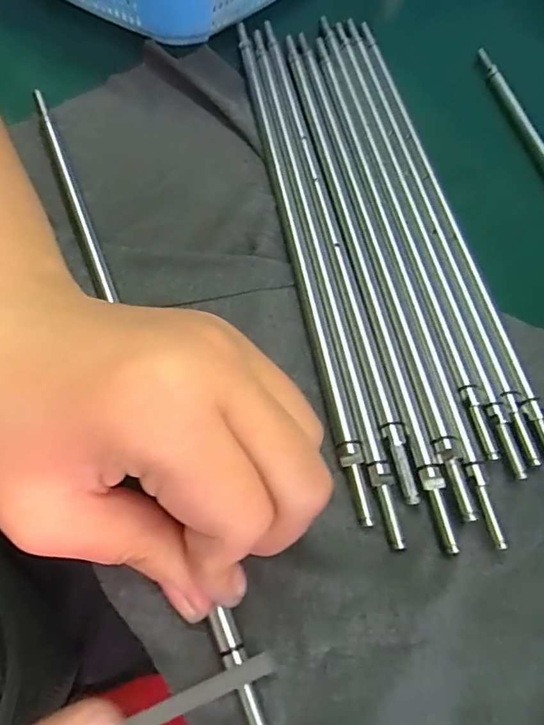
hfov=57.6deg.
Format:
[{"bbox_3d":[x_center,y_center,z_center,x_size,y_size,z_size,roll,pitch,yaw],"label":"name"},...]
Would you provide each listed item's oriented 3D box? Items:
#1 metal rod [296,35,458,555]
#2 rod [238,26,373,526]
[{"bbox_3d":[0.036,-0.061,0.214,0.006,0.004,0.271,-5,62,-8],"label":"metal rod"},{"bbox_3d":[0.007,-0.065,0.215,0.009,0.005,0.262,-7,63,-9],"label":"rod"}]

